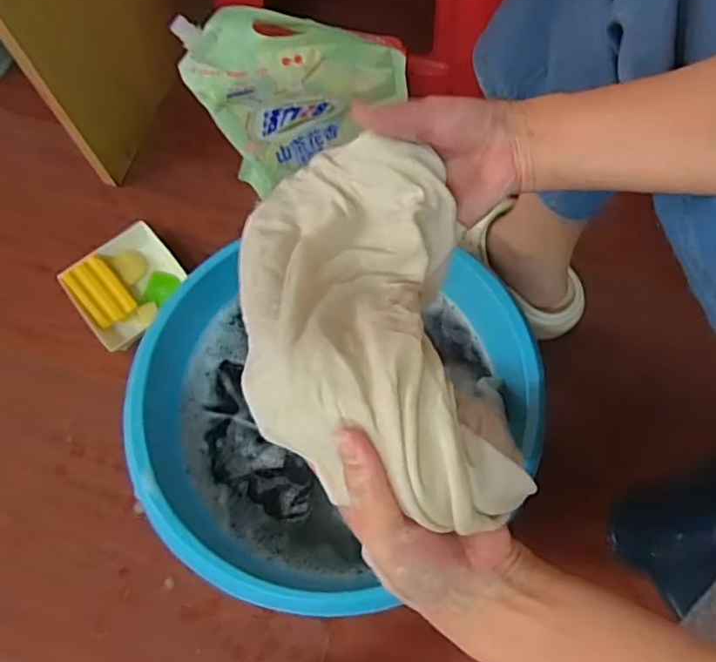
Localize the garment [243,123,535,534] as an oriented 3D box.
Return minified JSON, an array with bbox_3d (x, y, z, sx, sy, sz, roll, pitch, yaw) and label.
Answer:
[{"bbox_3d":[0.002,-0.011,0.325,0.126,0.068,0.226,-9,54,-3],"label":"garment"}]

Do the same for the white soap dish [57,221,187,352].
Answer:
[{"bbox_3d":[-0.275,-0.056,0.714,0.122,0.040,0.114,-39,76,-12],"label":"white soap dish"}]

